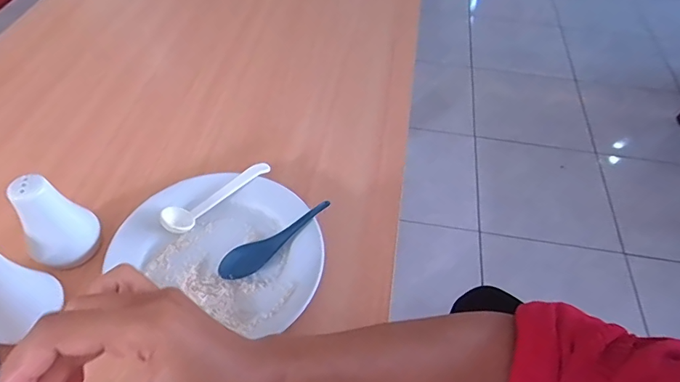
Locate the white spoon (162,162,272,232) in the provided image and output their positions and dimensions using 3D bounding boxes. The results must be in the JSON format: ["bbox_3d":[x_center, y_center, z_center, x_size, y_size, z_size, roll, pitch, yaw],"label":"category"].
[{"bbox_3d":[-0.105,0.002,0.393,0.023,0.011,0.101,38,58,25],"label":"white spoon"}]

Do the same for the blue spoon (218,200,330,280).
[{"bbox_3d":[-0.051,0.038,0.368,0.099,0.017,0.023,-30,58,-25],"label":"blue spoon"}]

